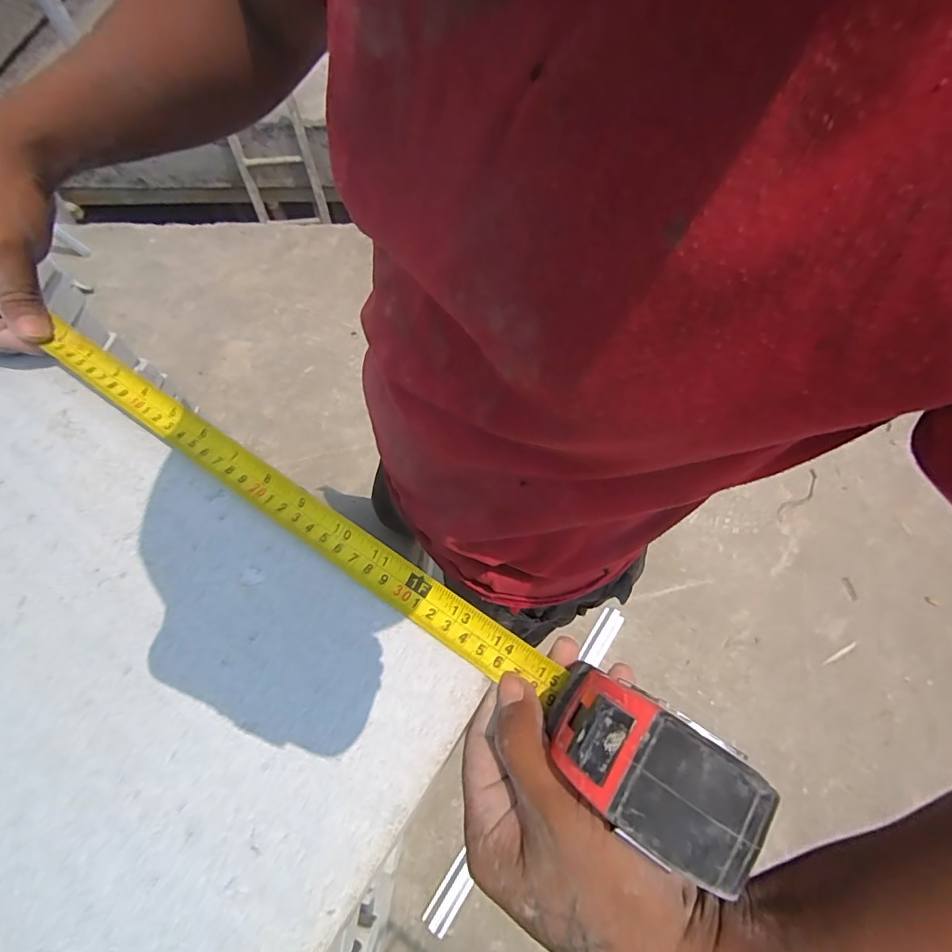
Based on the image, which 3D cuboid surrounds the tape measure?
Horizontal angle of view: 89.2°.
[{"bbox_3d":[-0.085,0.030,0.243,0.408,0.062,0.039,28,64,21],"label":"tape measure"}]

